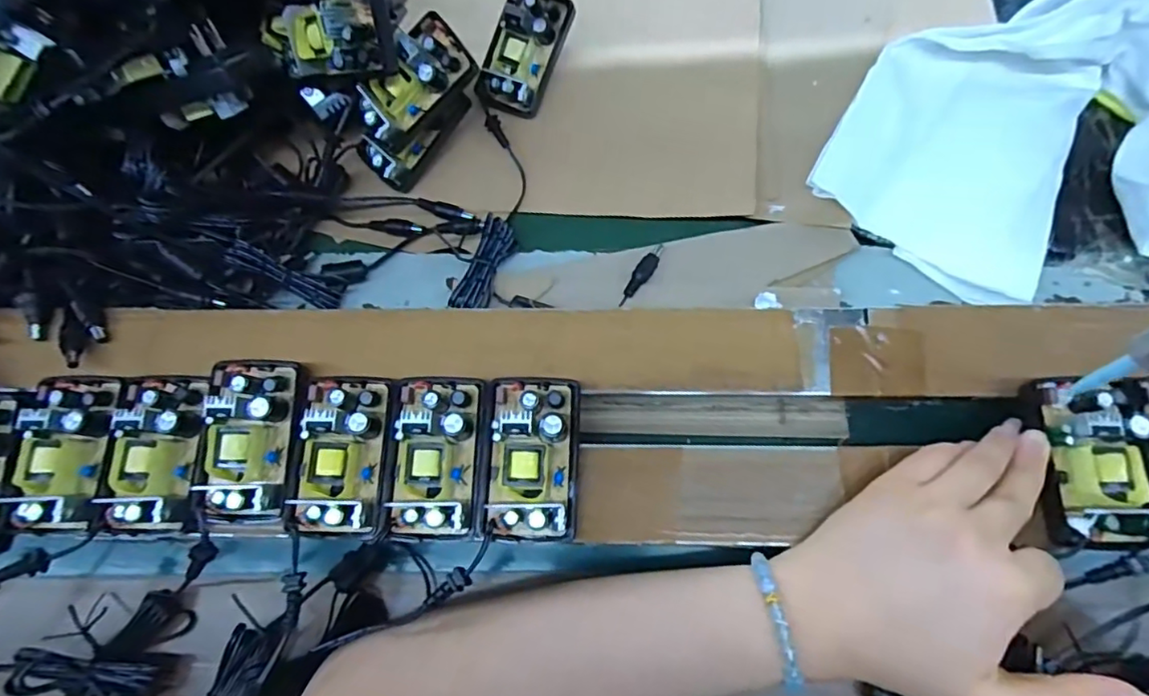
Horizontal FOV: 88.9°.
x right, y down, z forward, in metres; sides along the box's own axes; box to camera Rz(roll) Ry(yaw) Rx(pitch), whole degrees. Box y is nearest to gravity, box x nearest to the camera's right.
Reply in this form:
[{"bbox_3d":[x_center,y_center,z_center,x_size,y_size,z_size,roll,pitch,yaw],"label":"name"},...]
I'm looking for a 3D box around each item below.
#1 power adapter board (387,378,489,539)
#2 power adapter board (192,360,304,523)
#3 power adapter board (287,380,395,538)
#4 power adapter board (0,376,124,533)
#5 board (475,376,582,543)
[{"bbox_3d":[-0.071,0.051,0.291,0.044,0.019,0.080,3,75,3],"label":"power adapter board"},{"bbox_3d":[-0.166,0.045,0.294,0.046,0.019,0.080,0,74,2],"label":"power adapter board"},{"bbox_3d":[-0.118,0.051,0.291,0.045,0.021,0.079,4,75,3],"label":"power adapter board"},{"bbox_3d":[-0.257,0.051,0.293,0.051,0.017,0.078,6,75,4],"label":"power adapter board"},{"bbox_3d":[-0.022,0.053,0.291,0.048,0.021,0.081,4,75,3],"label":"board"}]

